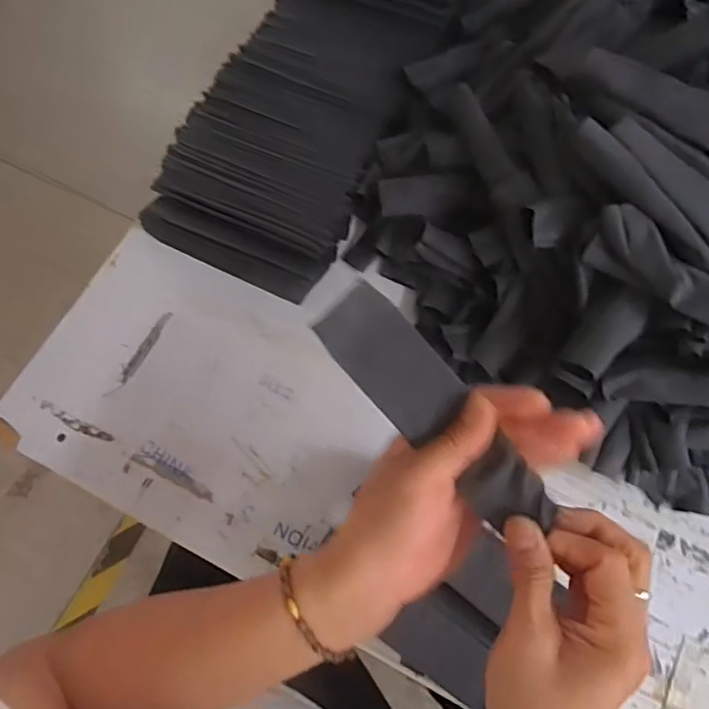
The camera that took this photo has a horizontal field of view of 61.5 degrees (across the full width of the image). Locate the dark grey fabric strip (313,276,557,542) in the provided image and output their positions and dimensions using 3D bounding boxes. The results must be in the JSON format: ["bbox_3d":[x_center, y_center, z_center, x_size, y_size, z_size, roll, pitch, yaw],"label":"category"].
[{"bbox_3d":[0.045,0.031,0.331,0.042,0.019,0.158,-42,89,-12],"label":"dark grey fabric strip"}]

